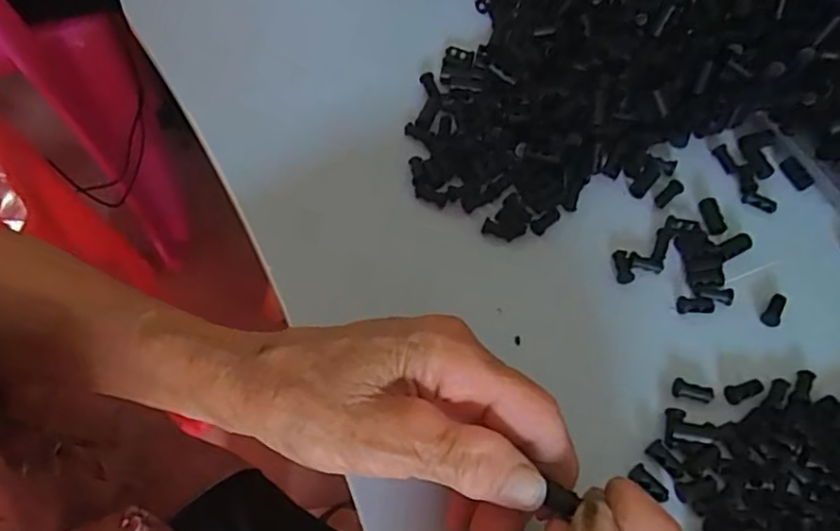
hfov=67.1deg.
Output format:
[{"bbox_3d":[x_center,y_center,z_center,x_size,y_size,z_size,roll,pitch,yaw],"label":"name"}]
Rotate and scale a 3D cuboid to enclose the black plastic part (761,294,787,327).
[{"bbox_3d":[0.166,0.021,0.297,0.008,0.004,0.017,29,75,14],"label":"black plastic part"}]

